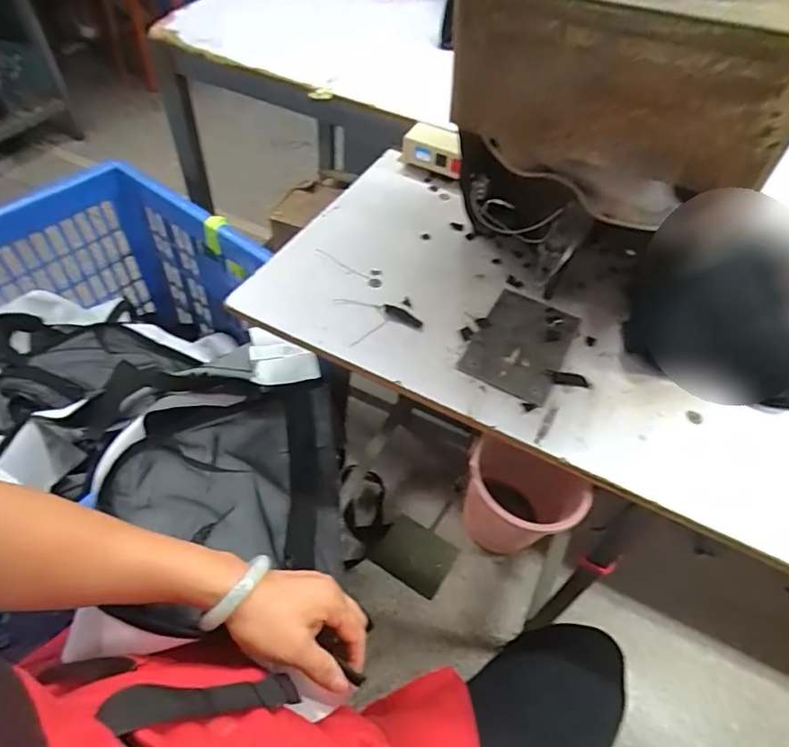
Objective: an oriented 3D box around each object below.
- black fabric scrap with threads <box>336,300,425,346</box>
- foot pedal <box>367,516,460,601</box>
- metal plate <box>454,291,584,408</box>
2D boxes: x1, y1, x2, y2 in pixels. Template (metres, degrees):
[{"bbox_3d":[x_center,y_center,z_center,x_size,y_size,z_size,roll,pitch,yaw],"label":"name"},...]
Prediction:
[{"bbox_3d":[-0.017,-0.064,0.570,0.083,0.007,0.065,-13,54,-15],"label":"black fabric scrap with threads"},{"bbox_3d":[0.033,0.315,0.901,0.128,0.033,0.110,30,55,17],"label":"foot pedal"},{"bbox_3d":[0.137,-0.033,0.553,0.093,0.011,0.134,27,54,15],"label":"metal plate"}]

